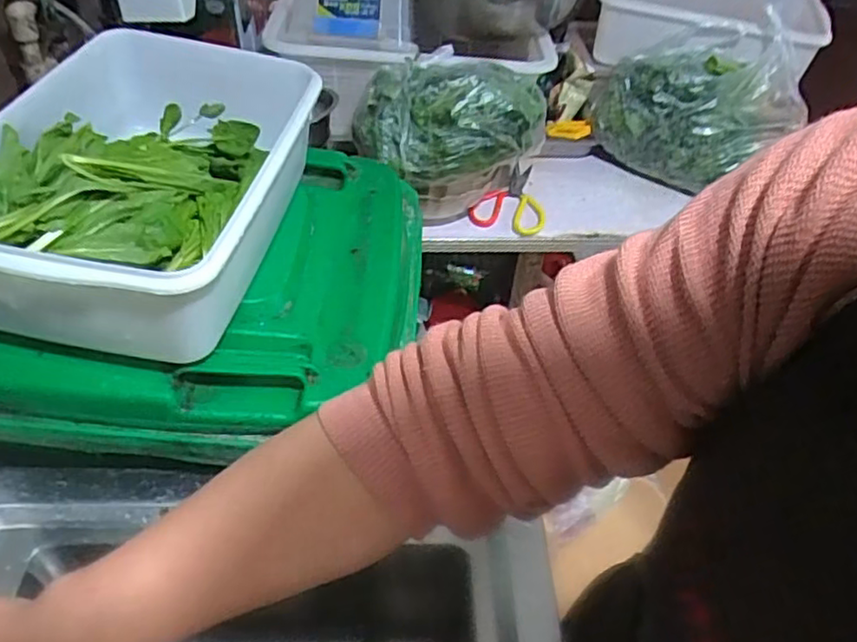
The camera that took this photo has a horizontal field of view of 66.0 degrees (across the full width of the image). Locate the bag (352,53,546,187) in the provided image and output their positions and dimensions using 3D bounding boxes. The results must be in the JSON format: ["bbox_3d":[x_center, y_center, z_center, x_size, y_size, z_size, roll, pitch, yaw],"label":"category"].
[{"bbox_3d":[0.030,-0.310,0.986,0.282,0.118,0.187,-8,47,-12],"label":"bag"}]

